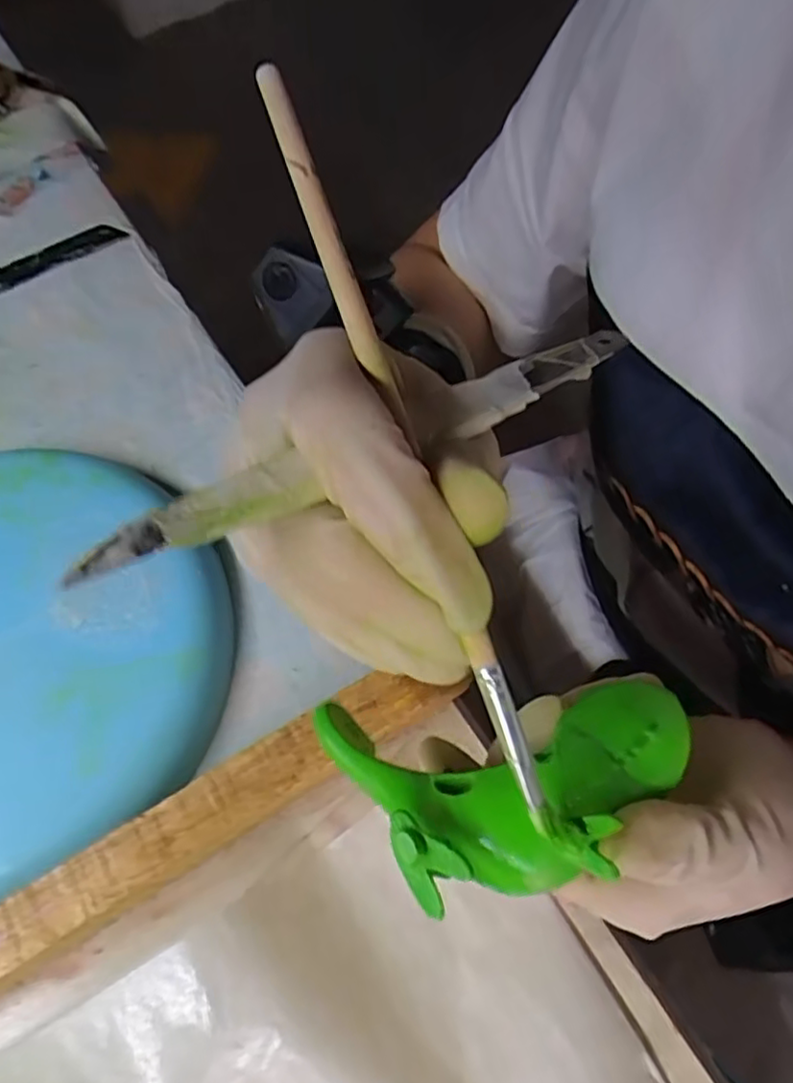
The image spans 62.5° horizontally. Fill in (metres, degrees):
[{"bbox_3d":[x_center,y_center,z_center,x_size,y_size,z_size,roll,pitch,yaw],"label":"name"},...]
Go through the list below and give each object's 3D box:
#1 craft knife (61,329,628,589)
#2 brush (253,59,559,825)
[{"bbox_3d":[0.003,-0.025,0.146,0.149,0.005,0.014,-27,66,-29],"label":"craft knife"},{"bbox_3d":[0.002,-0.018,0.133,0.006,0.004,0.161,-20,91,-8],"label":"brush"}]

